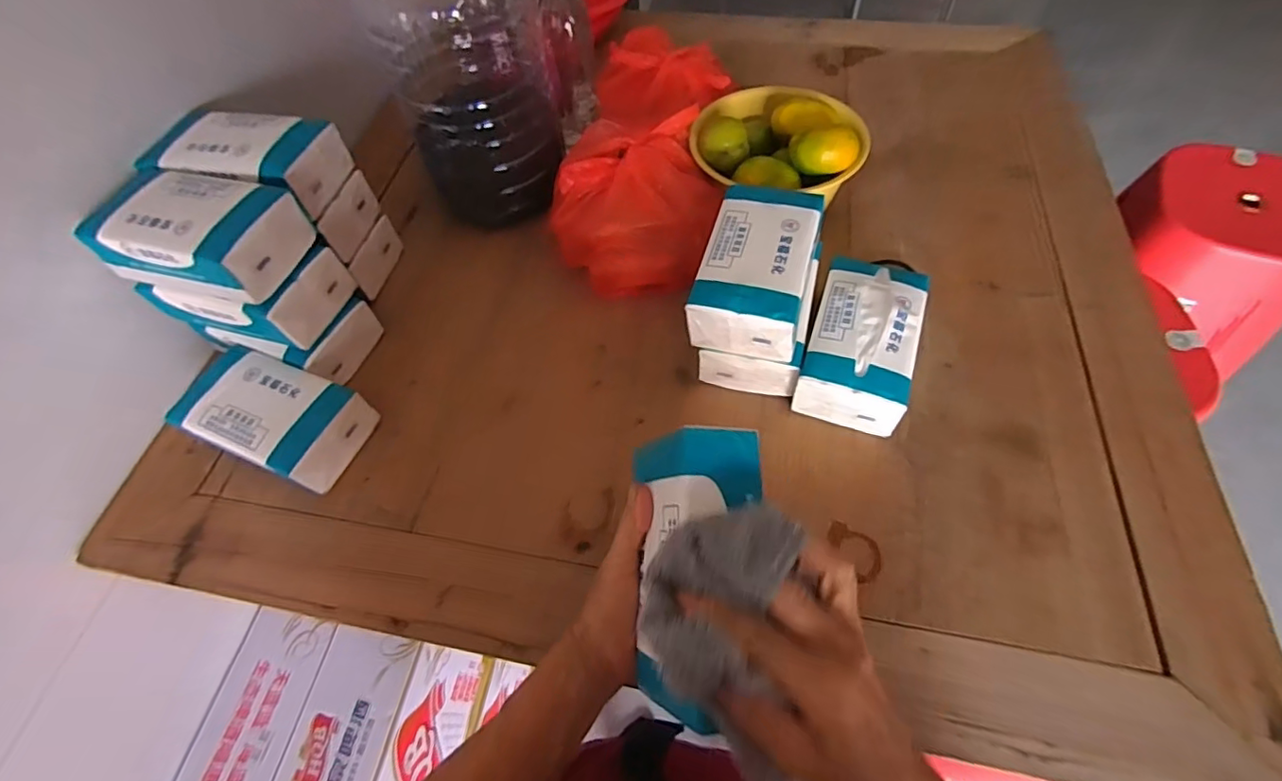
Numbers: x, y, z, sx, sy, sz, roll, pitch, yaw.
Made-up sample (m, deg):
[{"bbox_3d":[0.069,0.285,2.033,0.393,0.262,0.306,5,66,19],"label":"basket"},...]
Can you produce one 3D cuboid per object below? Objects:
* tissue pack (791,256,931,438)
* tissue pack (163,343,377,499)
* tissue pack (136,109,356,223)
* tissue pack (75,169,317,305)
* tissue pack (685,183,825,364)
[{"bbox_3d":[0.205,-0.046,0.520,0.089,0.065,0.155,16,61,14],"label":"tissue pack"},{"bbox_3d":[-0.343,0.024,0.522,0.158,0.063,0.091,18,62,15],"label":"tissue pack"},{"bbox_3d":[-0.379,-0.219,0.537,0.157,0.054,0.095,5,59,8],"label":"tissue pack"},{"bbox_3d":[-0.388,-0.138,0.491,0.164,0.064,0.100,16,61,14],"label":"tissue pack"},{"bbox_3d":[0.104,-0.108,0.495,0.092,0.052,0.152,14,61,13],"label":"tissue pack"}]

